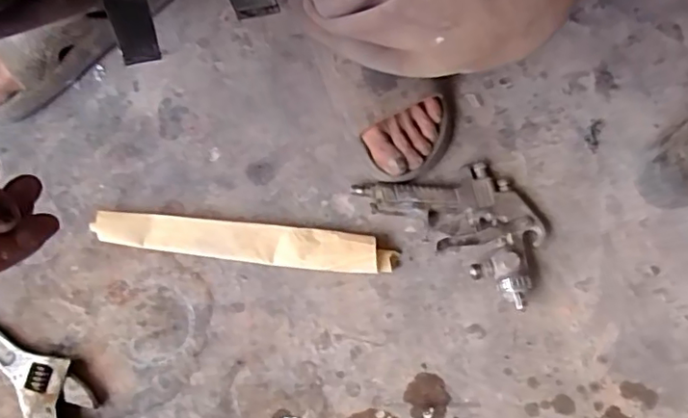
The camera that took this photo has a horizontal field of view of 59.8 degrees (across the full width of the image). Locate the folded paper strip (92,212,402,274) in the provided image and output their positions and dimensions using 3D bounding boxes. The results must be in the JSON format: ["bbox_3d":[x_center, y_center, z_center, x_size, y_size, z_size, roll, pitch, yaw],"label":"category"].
[{"bbox_3d":[-0.101,0.031,0.594,0.294,0.026,0.039,6,76,1],"label":"folded paper strip"}]

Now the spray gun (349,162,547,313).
[{"bbox_3d":[0.118,0.000,0.601,0.186,0.030,0.099,36,78,8],"label":"spray gun"}]

